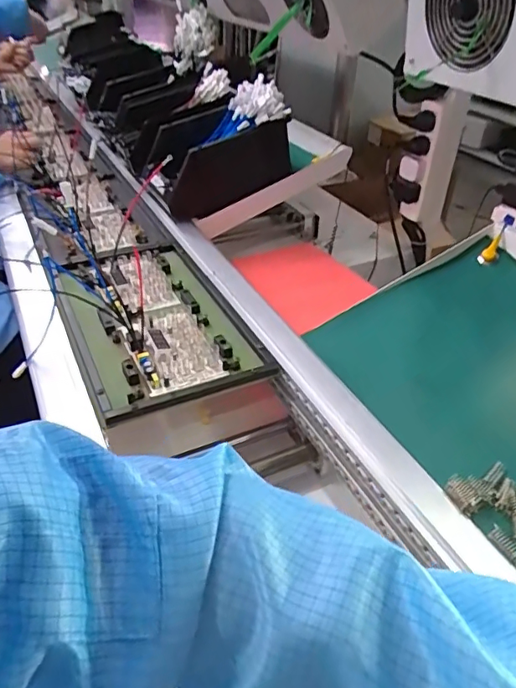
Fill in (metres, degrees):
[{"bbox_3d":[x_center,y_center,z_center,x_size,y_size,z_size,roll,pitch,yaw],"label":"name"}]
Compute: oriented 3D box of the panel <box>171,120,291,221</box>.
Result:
[{"bbox_3d":[-0.046,-0.295,0.896,0.232,0.108,0.016,-27,34,-17],"label":"panel"}]

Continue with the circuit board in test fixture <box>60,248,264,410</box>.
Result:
[{"bbox_3d":[-0.140,-0.040,0.669,0.166,0.027,0.305,-15,41,-22],"label":"circuit board in test fixture"}]

